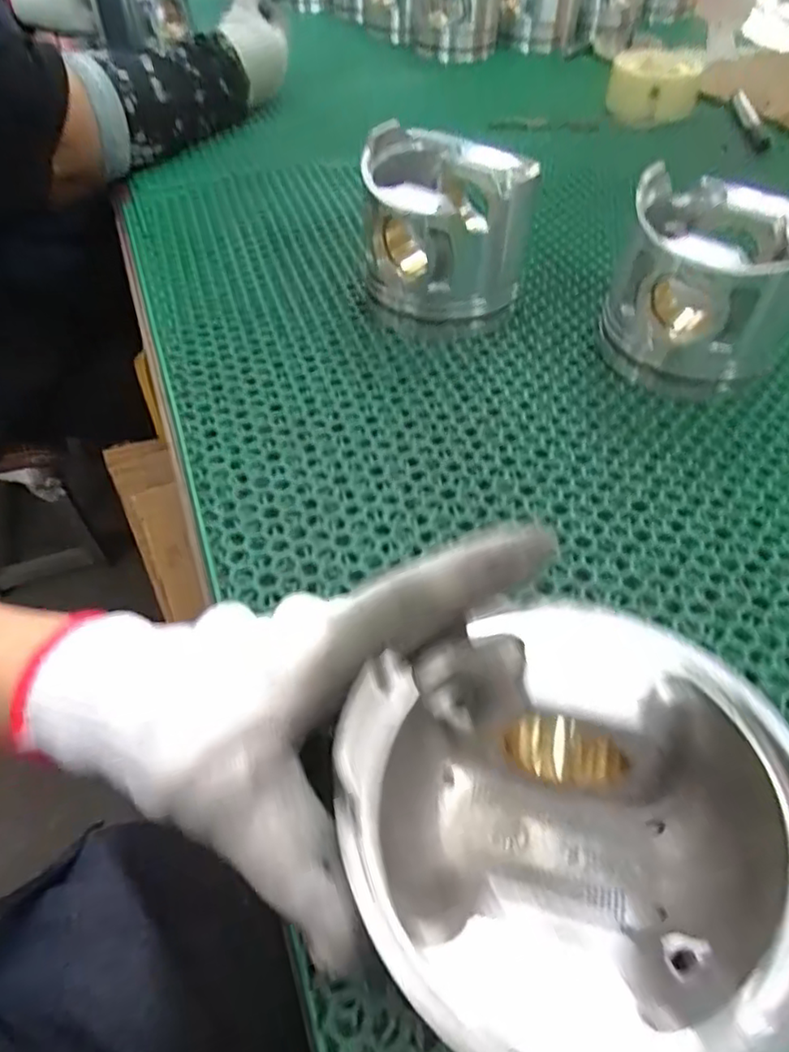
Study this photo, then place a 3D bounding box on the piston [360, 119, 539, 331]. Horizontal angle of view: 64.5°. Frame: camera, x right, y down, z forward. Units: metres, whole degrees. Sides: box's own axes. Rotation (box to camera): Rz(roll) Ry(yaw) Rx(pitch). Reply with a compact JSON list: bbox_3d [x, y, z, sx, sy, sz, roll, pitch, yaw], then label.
[{"bbox_3d":[0.034,-0.195,0.423,0.106,0.094,0.117,0,51,1],"label":"piston"}]

